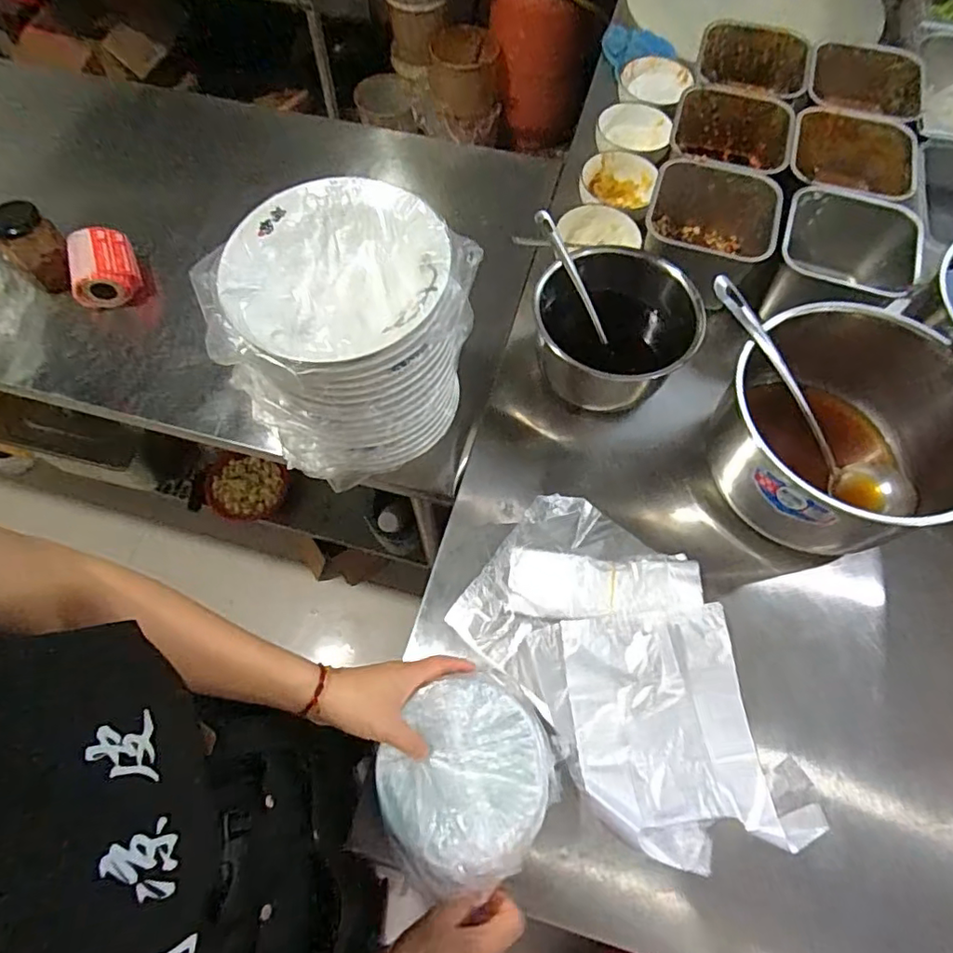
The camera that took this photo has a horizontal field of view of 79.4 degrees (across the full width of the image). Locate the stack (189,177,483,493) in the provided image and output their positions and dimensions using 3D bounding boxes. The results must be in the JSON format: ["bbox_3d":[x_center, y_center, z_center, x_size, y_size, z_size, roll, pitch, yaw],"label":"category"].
[{"bbox_3d":[-0.125,-0.136,0.566,0.222,0.199,0.199,-41,72,-17],"label":"stack"}]

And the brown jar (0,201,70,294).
[{"bbox_3d":[-0.583,-0.303,0.763,0.064,0.098,0.068,0,66,0],"label":"brown jar"}]

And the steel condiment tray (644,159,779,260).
[{"bbox_3d":[0.304,-0.320,0.763,0.158,0.097,0.162,17,67,7],"label":"steel condiment tray"}]

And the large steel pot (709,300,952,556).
[{"bbox_3d":[0.377,-0.046,0.612,0.231,0.186,0.231,0,66,0],"label":"large steel pot"}]

